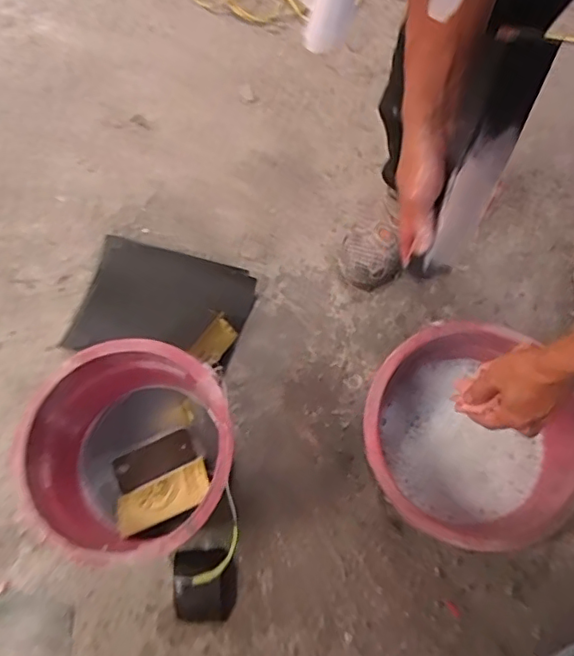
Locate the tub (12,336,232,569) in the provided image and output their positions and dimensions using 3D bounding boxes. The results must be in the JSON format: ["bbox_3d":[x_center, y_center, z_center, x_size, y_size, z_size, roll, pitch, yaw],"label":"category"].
[{"bbox_3d":[-0.207,0.169,0.778,0.266,0.181,0.265,0,72,0],"label":"tub"}]

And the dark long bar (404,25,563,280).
[{"bbox_3d":[0.166,-0.148,0.520,0.064,0.229,0.035,-3,37,-26],"label":"dark long bar"}]

